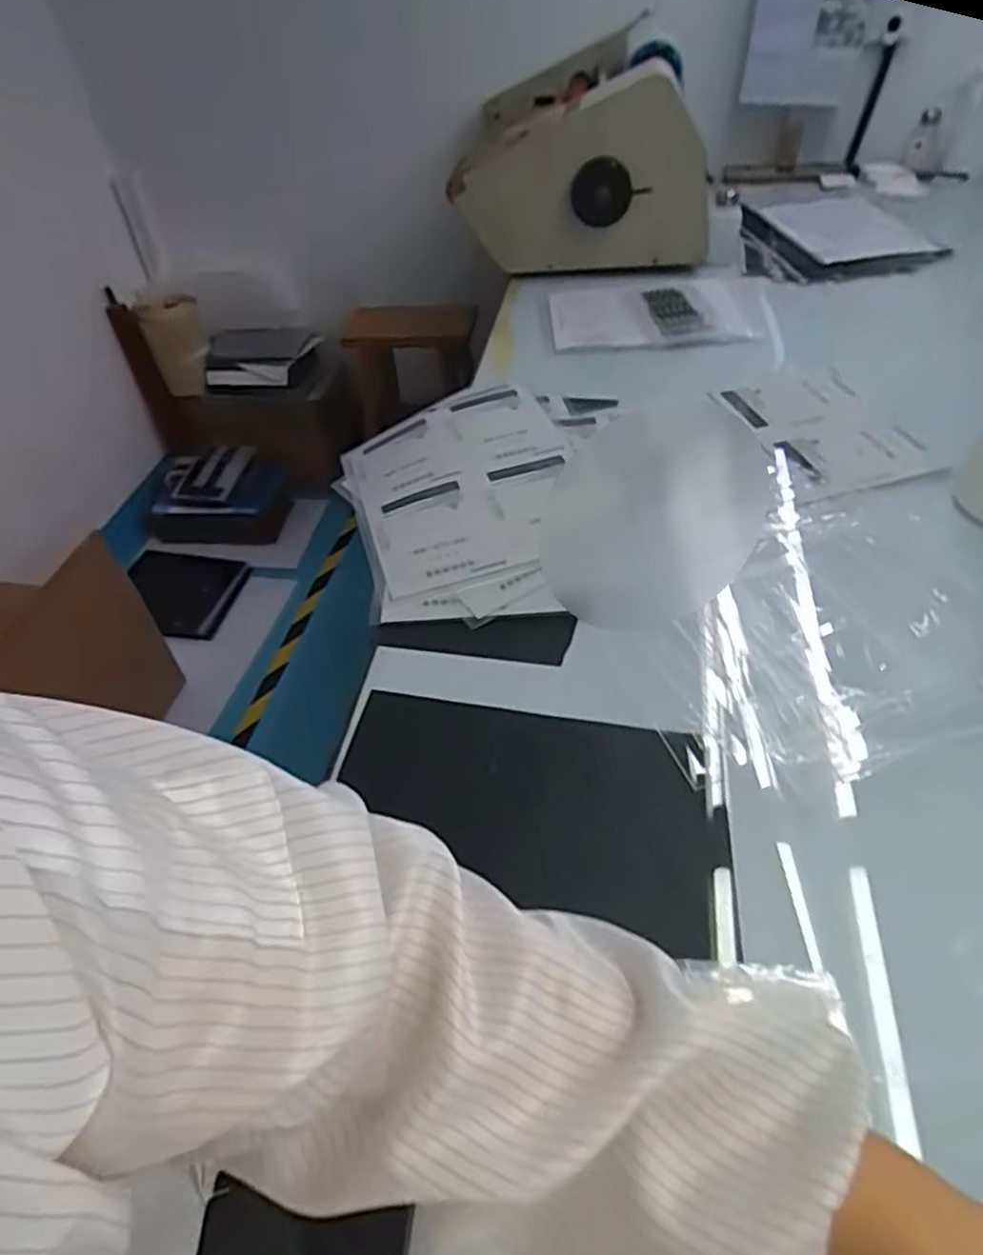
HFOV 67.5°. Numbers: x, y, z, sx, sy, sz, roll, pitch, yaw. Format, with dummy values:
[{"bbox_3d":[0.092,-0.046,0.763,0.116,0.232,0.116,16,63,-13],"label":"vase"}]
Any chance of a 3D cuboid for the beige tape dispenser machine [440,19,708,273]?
[{"bbox_3d":[0.163,-0.794,1.278,0.428,0.285,0.214,6,46,9],"label":"beige tape dispenser machine"}]

